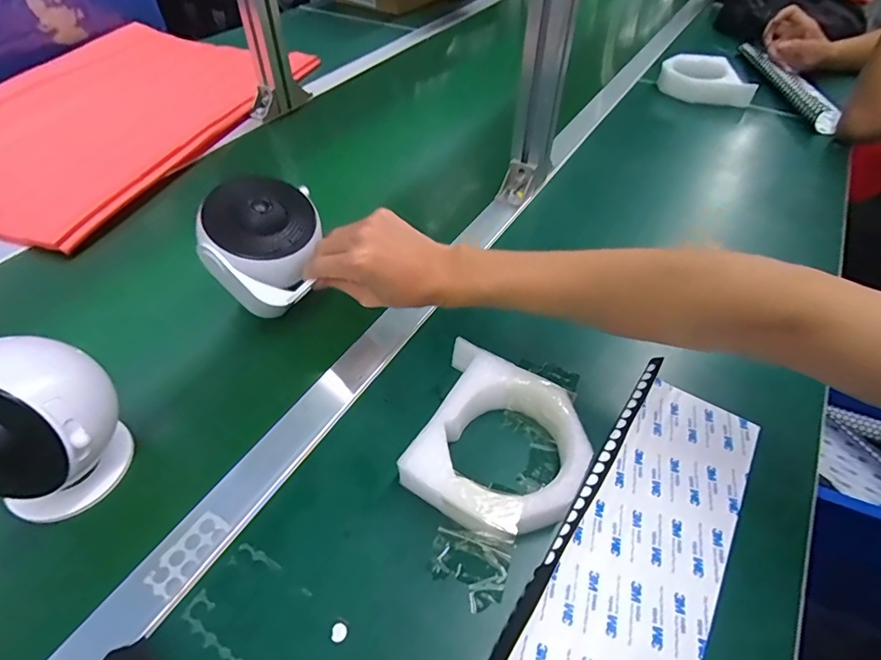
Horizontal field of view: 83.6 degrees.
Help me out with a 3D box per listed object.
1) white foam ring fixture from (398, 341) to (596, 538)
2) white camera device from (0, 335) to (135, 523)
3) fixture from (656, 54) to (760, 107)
[{"bbox_3d":[0.043,0.086,0.378,0.131,0.035,0.129,24,52,18],"label":"white foam ring fixture"},{"bbox_3d":[-0.272,0.070,0.339,0.078,0.125,0.097,30,54,22],"label":"white camera device"},{"bbox_3d":[0.466,-0.437,0.864,0.159,0.057,0.065,25,52,19],"label":"fixture"}]

